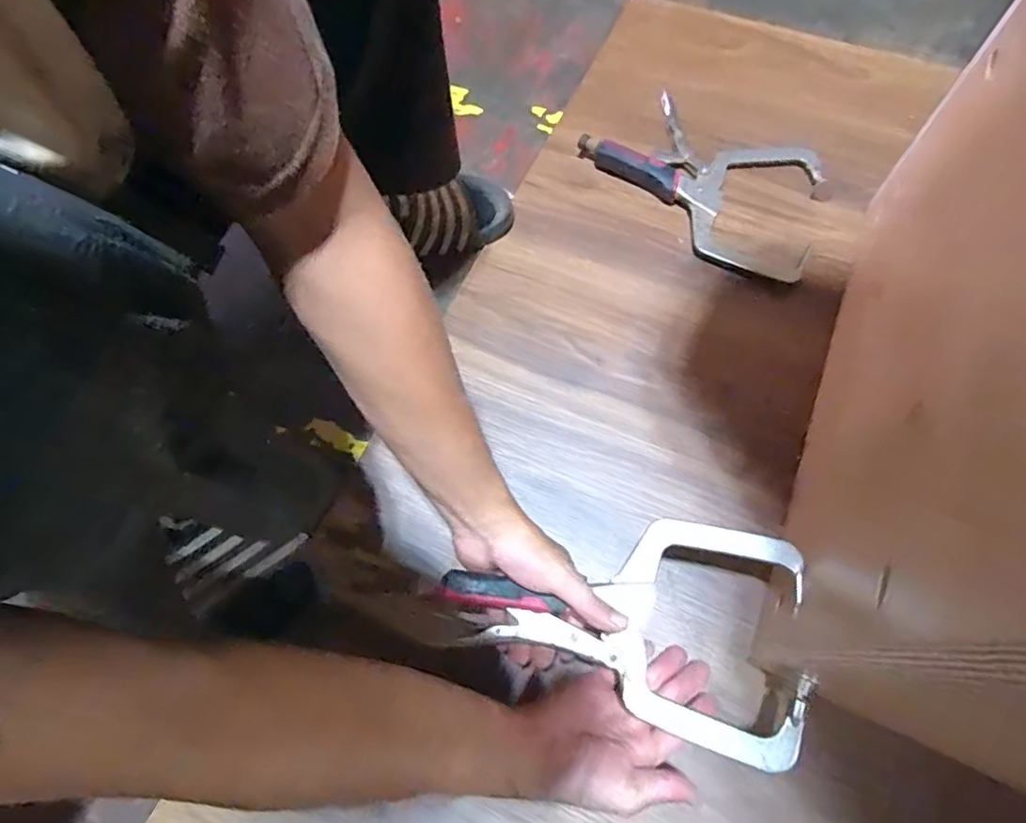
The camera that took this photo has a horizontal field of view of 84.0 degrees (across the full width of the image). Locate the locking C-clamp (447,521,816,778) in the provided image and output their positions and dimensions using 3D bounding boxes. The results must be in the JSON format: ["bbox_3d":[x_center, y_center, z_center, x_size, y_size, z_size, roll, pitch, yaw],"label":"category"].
[{"bbox_3d":[0.092,0.143,0.443,0.275,0.022,0.157,19,69,11],"label":"locking C-clamp"}]

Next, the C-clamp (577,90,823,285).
[{"bbox_3d":[0.249,-0.282,0.675,0.196,0.029,0.292,-40,70,-13],"label":"C-clamp"}]

